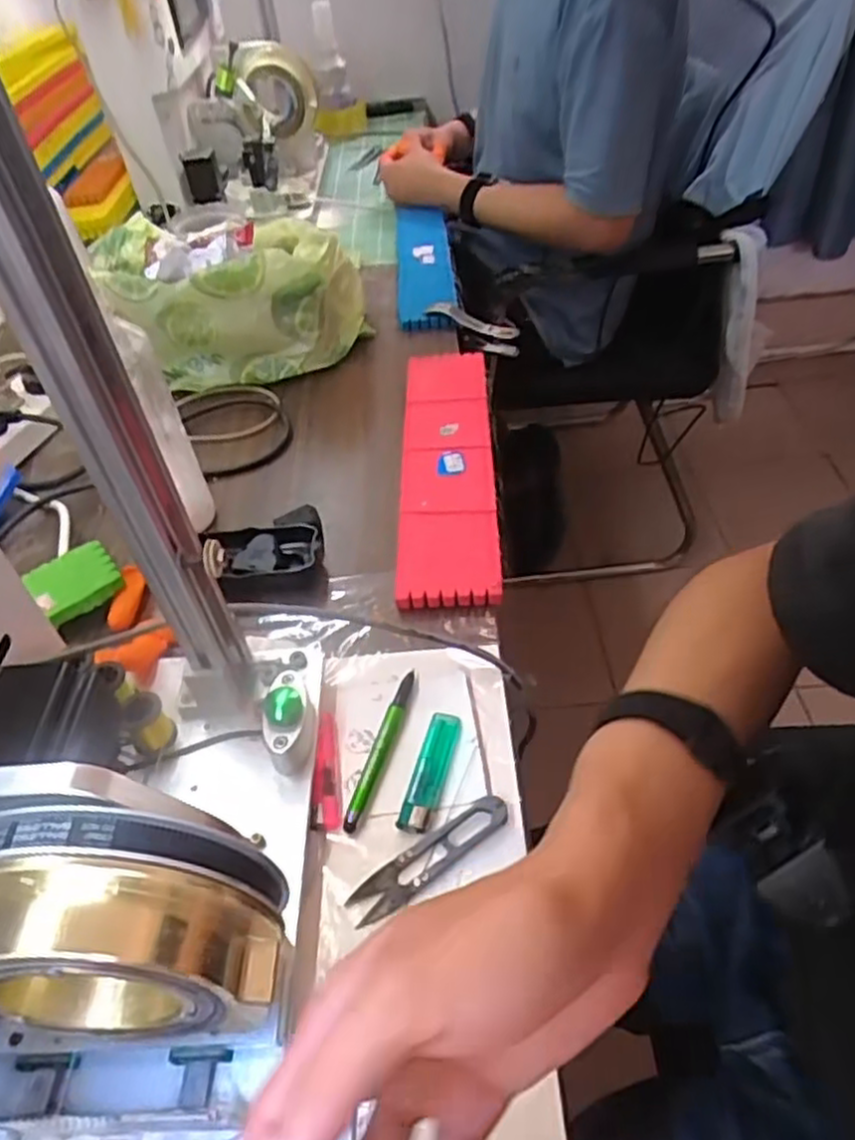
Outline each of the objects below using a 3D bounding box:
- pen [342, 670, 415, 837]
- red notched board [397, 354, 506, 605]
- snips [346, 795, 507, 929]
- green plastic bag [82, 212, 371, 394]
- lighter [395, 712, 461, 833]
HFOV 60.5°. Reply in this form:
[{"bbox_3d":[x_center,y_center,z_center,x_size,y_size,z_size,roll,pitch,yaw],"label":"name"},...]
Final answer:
[{"bbox_3d":[-0.028,0.111,0.470,0.013,0.011,0.115,8,48,14],"label":"pen"},{"bbox_3d":[0.018,-0.102,0.659,0.082,0.020,0.337,-2,47,3],"label":"red notched board"},{"bbox_3d":[0.002,0.161,0.418,0.101,0.009,0.023,-30,51,-22],"label":"snips"},{"bbox_3d":[-0.210,-0.301,0.815,0.278,0.130,0.194,-12,46,-5],"label":"green plastic bag"},{"bbox_3d":[0.002,0.124,0.455,0.021,0.008,0.080,10,48,15],"label":"lighter"}]

